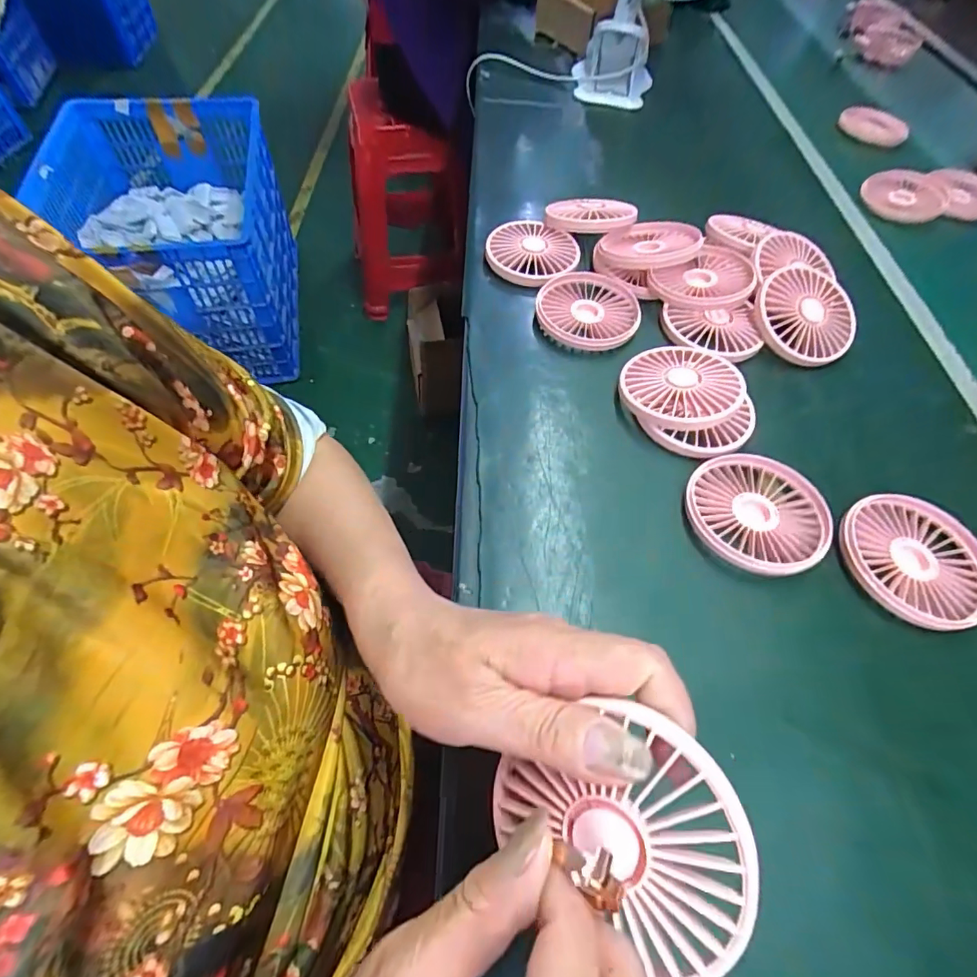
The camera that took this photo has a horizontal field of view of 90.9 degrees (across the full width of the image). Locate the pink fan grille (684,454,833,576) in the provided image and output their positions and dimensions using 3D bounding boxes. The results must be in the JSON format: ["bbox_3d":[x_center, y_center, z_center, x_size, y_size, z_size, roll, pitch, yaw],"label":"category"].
[{"bbox_3d":[0.177,0.015,0.321,0.089,0.018,0.085,2,58,-3],"label":"pink fan grille"}]

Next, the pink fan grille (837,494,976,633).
[{"bbox_3d":[0.275,0.046,0.313,0.089,0.015,0.088,2,58,-3],"label":"pink fan grille"}]

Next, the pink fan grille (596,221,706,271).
[{"bbox_3d":[0.150,-0.230,0.457,0.083,0.016,0.074,-18,47,1],"label":"pink fan grille"}]

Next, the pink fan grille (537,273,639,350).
[{"bbox_3d":[0.087,-0.156,0.426,0.087,0.015,0.087,7,58,0],"label":"pink fan grille"}]

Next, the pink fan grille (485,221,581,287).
[{"bbox_3d":[0.040,-0.223,0.458,0.077,0.019,0.081,2,58,-3],"label":"pink fan grille"}]

